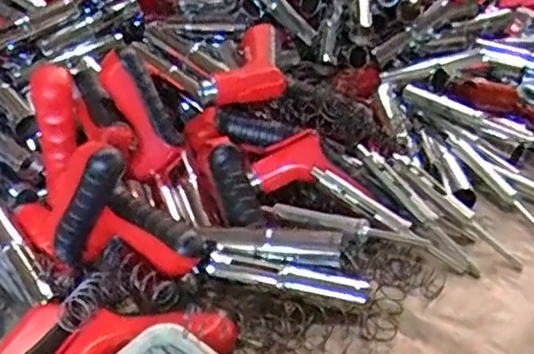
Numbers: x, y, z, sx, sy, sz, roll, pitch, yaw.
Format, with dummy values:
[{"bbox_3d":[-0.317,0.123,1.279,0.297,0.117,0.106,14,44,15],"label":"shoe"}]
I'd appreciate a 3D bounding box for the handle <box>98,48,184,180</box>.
[{"bbox_3d":[-0.121,-0.065,0.589,0.033,0.106,0.042,0,26,46],"label":"handle"}]

